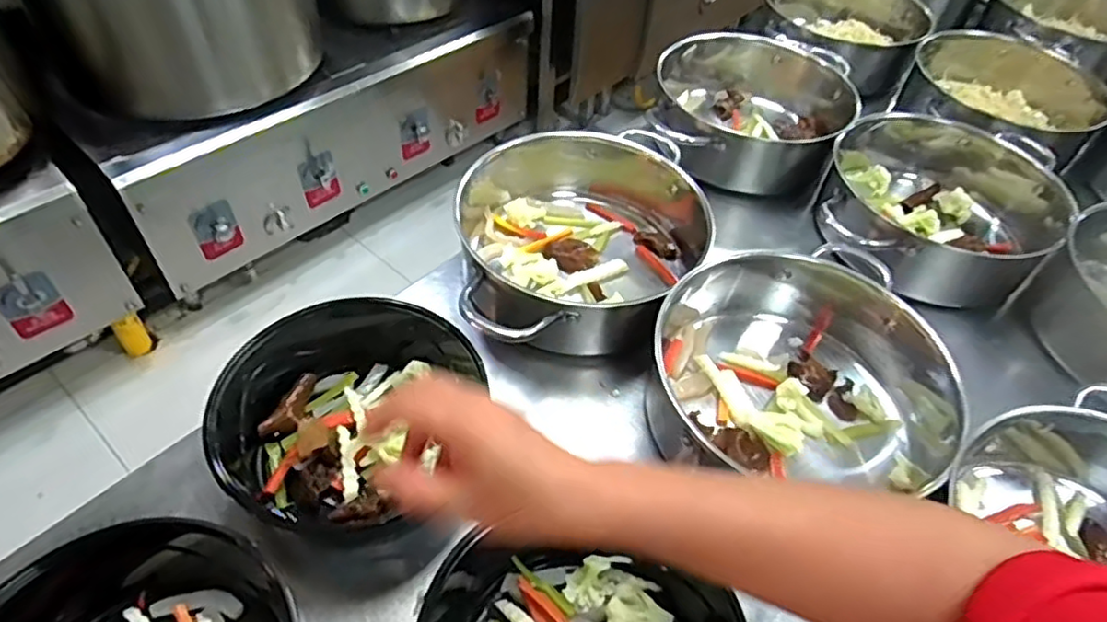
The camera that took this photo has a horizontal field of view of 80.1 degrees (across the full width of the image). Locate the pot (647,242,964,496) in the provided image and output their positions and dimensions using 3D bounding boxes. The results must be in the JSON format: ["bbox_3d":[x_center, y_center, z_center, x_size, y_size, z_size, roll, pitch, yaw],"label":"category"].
[{"bbox_3d":[0.263,0.045,0.719,0.324,0.108,0.286,1,49,-4],"label":"pot"}]

